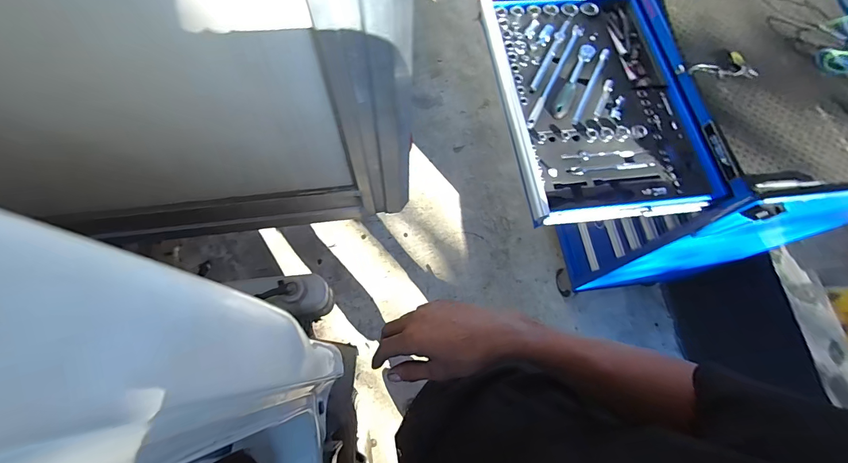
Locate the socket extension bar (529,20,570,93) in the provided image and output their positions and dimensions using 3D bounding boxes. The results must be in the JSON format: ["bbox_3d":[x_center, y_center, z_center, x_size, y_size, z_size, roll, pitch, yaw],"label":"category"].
[{"bbox_3d":[0.311,-0.437,0.890,0.026,0.014,0.264,28,71,9],"label":"socket extension bar"}]

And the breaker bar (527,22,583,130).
[{"bbox_3d":[0.323,-0.386,0.875,0.029,0.024,0.373,26,71,8],"label":"breaker bar"}]

